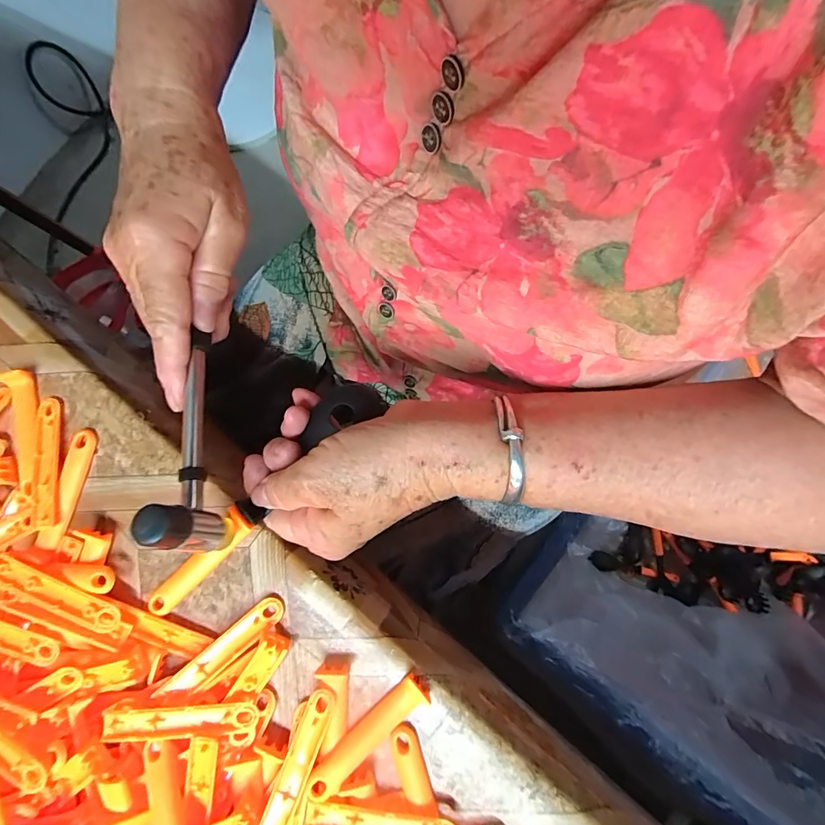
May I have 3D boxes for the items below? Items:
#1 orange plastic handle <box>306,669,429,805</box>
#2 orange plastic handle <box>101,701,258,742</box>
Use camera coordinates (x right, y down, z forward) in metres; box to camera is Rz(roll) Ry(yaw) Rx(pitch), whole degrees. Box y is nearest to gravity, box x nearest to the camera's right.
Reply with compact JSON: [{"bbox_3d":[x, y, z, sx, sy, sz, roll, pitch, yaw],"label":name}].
[{"bbox_3d":[-0.023,0.166,0.222,0.075,0.008,0.013,-44,82,-3],"label":"orange plastic handle"},{"bbox_3d":[-0.118,0.157,0.221,0.074,0.008,0.015,0,82,4],"label":"orange plastic handle"}]

